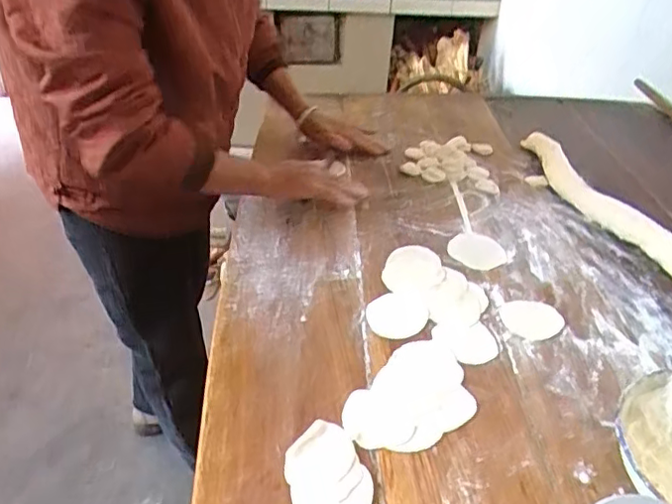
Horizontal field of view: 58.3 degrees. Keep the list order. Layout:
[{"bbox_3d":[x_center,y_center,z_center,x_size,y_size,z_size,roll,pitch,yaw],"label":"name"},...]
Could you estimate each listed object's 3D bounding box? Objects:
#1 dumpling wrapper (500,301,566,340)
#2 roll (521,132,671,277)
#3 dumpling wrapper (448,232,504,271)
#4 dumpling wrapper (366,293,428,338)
[{"bbox_3d":[0.240,0.081,0.737,0.075,0.004,0.075,3,36,-2],"label":"dumpling wrapper"},{"bbox_3d":[0.418,-0.088,0.971,0.083,0.033,0.483,-3,37,-11],"label":"roll"},{"bbox_3d":[0.197,-0.003,0.843,0.078,0.005,0.080,3,36,-2],"label":"dumpling wrapper"},{"bbox_3d":[0.075,0.073,0.725,0.072,0.004,0.075,6,36,2],"label":"dumpling wrapper"}]

